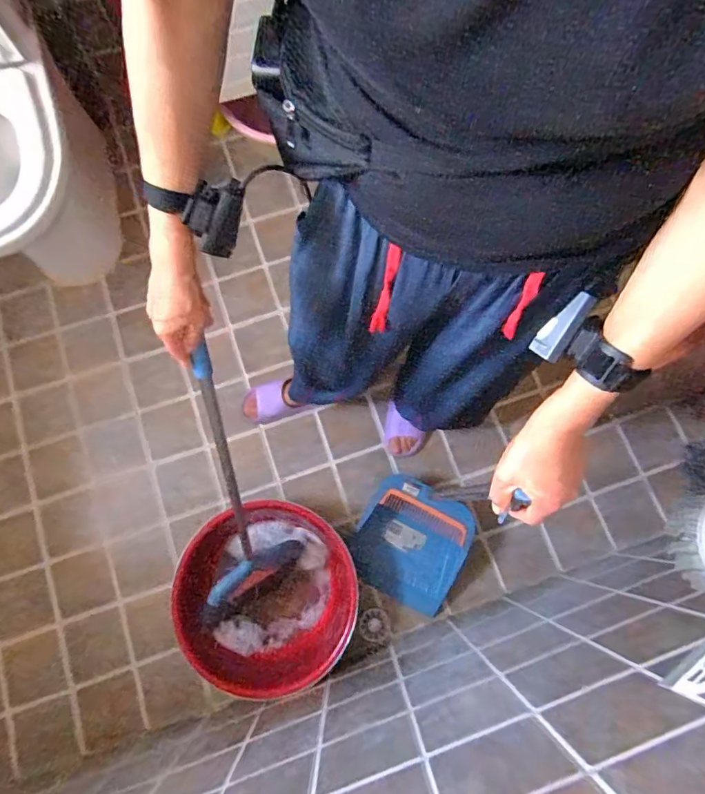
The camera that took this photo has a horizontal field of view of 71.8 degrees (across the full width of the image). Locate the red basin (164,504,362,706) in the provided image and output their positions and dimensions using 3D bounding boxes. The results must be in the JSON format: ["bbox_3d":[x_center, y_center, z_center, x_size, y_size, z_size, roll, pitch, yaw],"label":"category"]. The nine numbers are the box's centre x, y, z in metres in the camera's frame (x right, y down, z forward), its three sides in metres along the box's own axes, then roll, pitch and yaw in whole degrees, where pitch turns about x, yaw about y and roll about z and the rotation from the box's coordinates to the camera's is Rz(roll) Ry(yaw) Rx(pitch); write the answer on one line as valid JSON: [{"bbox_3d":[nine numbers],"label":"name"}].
[{"bbox_3d":[-0.192,0.434,1.085,0.370,0.130,0.385,0,76,1],"label":"red basin"}]

